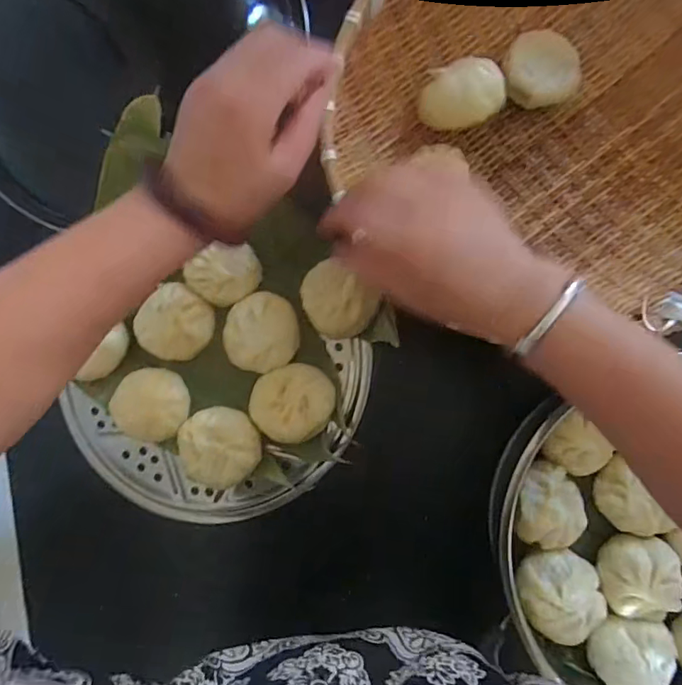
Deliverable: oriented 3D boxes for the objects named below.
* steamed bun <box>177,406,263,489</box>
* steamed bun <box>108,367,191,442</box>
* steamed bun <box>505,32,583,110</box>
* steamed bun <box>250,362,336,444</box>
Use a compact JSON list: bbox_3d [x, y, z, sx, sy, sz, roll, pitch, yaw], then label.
[{"bbox_3d":[-0.110,0.096,0.450,0.072,0.046,0.070,0,86,2],"label":"steamed bun"},{"bbox_3d":[-0.177,0.058,0.461,0.067,0.036,0.064,0,86,2],"label":"steamed bun"},{"bbox_3d":[0.180,-0.244,0.445,0.069,0.041,0.064,0,86,2],"label":"steamed bun"},{"bbox_3d":[-0.044,0.055,0.449,0.074,0.037,0.068,0,86,2],"label":"steamed bun"}]

